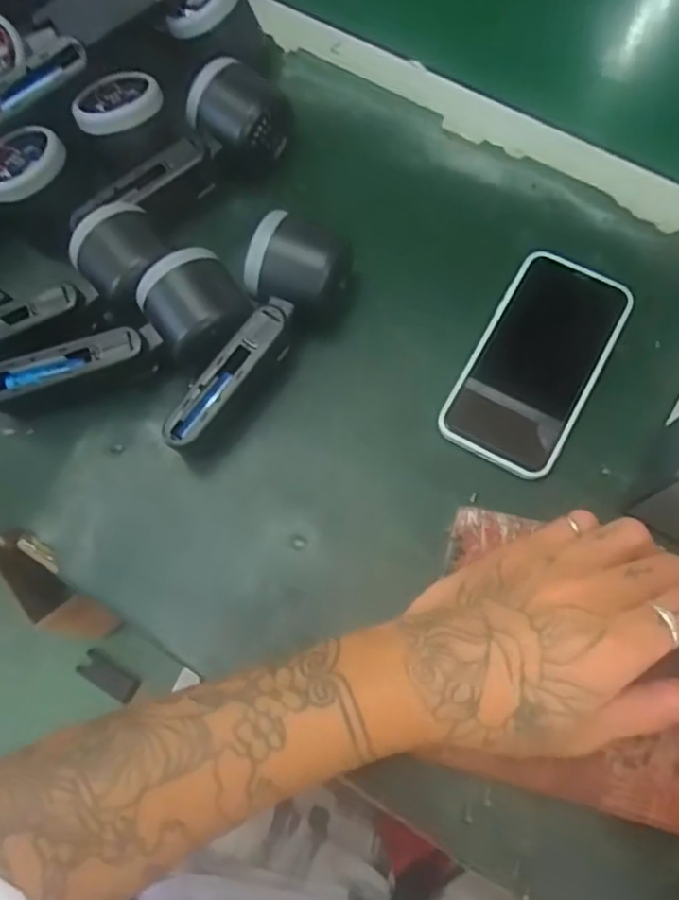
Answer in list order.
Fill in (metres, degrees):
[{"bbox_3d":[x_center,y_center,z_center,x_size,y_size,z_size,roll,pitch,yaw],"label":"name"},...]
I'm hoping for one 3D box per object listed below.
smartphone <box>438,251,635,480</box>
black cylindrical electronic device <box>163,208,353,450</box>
[{"bbox_3d":[0.125,-0.057,0.422,0.076,0.005,0.146,27,75,11],"label":"smartphone"},{"bbox_3d":[-0.046,-0.065,0.406,0.055,0.050,0.155,22,74,10],"label":"black cylindrical electronic device"}]

